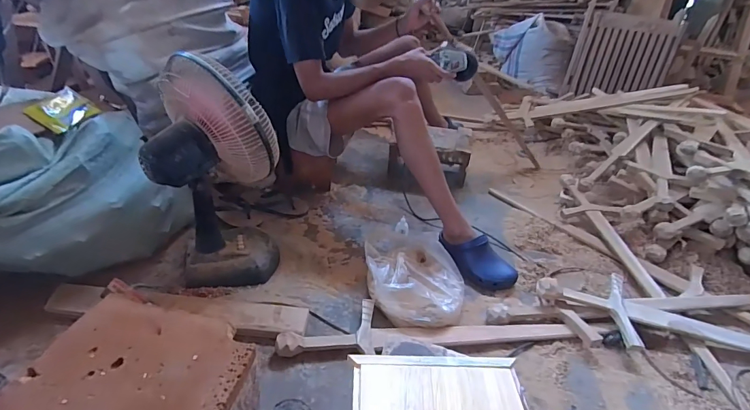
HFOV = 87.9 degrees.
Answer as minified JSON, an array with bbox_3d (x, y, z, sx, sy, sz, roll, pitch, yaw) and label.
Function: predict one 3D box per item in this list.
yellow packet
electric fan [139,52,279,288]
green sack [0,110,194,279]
[{"bbox_3d":[-0.775,-0.236,0.971,0.023,0.082,0.139,-17,36,29],"label":"yellow packet"},{"bbox_3d":[-0.394,-0.084,1.002,0.267,0.533,0.280,-7,36,-14],"label":"electric fan"},{"bbox_3d":[-0.817,-0.026,0.966,0.588,0.377,0.345,-23,43,-32],"label":"green sack"}]

